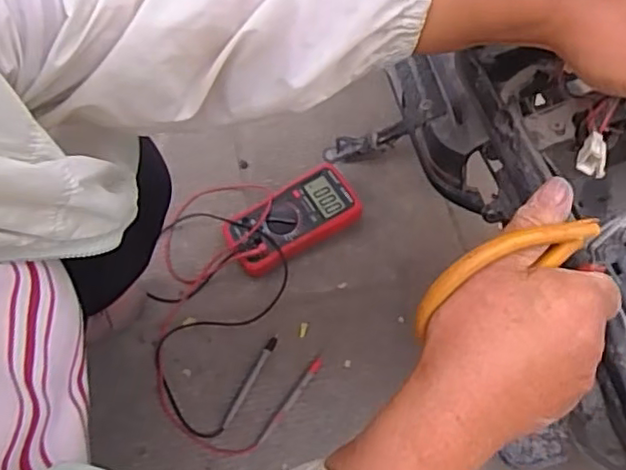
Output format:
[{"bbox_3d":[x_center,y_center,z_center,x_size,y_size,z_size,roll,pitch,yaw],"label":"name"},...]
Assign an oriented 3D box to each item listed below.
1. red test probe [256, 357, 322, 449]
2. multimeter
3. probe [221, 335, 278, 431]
[{"bbox_3d":[-0.028,0.210,0.775,0.012,0.013,0.130,33,66,14],"label":"red test probe"},{"bbox_3d":[-0.030,-0.018,0.871,0.186,0.053,0.098,-27,66,-15],"label":"multimeter"},{"bbox_3d":[-0.079,0.185,0.782,0.010,0.013,0.130,27,65,12],"label":"probe"}]

